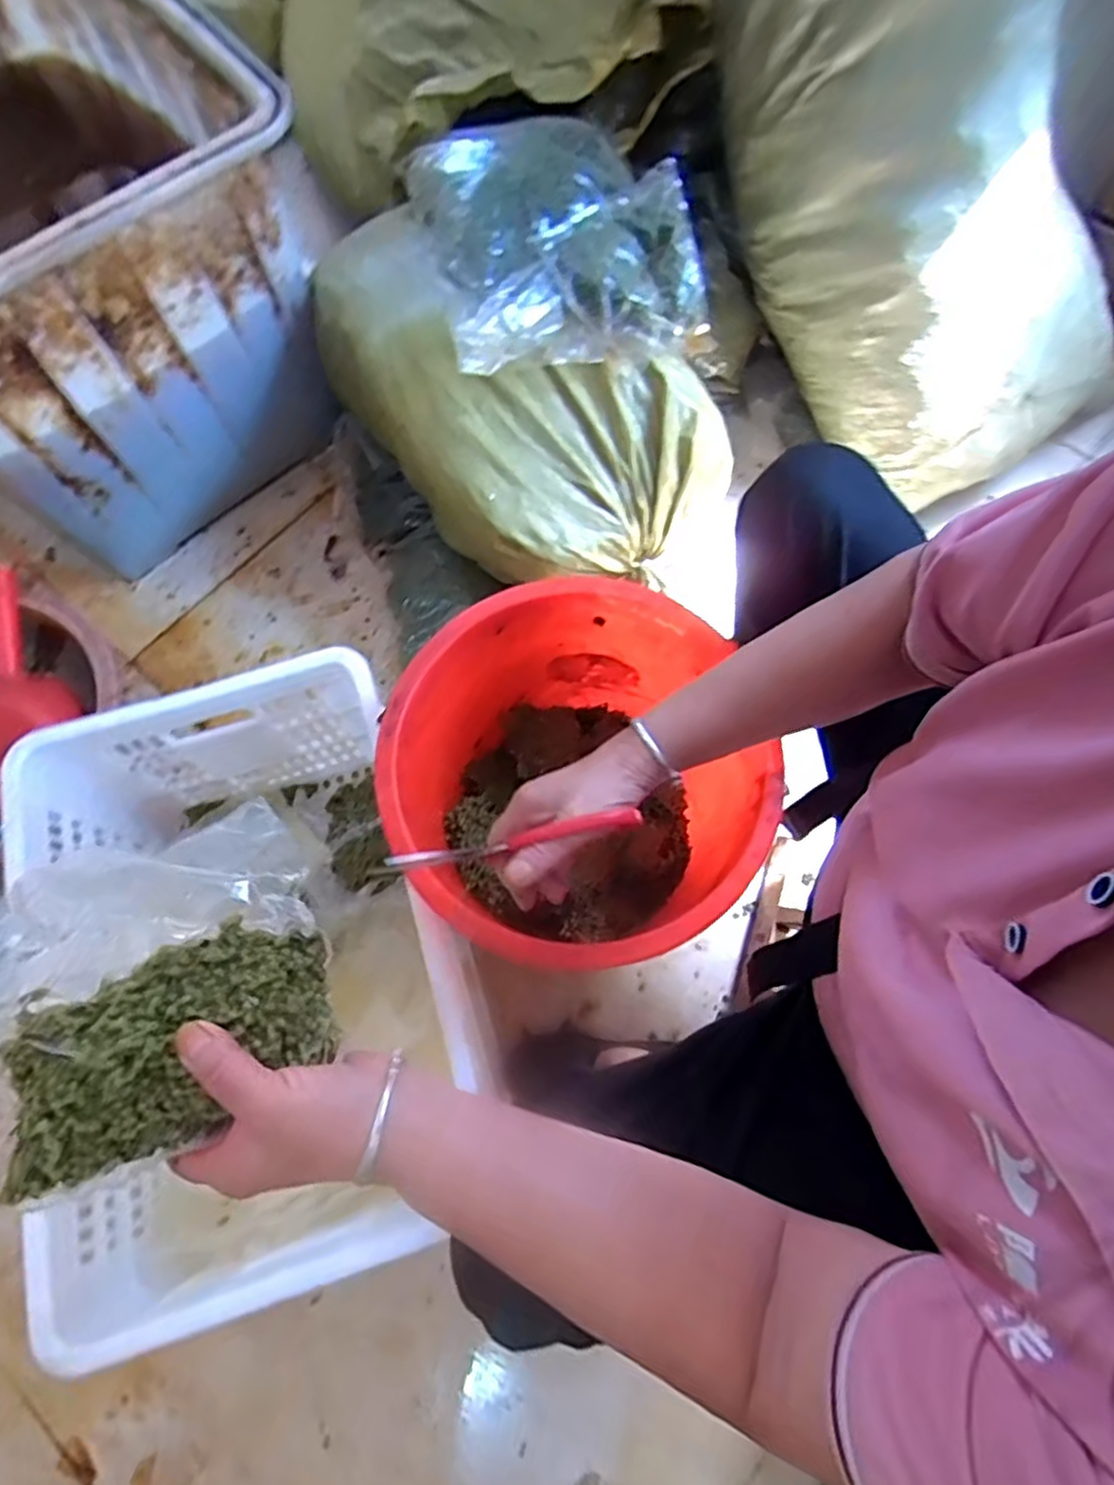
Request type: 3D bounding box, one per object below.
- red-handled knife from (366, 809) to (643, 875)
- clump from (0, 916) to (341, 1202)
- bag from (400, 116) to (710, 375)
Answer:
[{"bbox_3d":[-0.031,0.064,0.444,0.168,0.026,0.010,-12,70,3],"label":"red-handled knife"},{"bbox_3d":[-0.184,0.146,0.343,0.148,0.021,0.085,-22,88,-22],"label":"clump"},{"bbox_3d":[0.004,-0.570,0.814,0.310,0.125,0.257,-19,71,-7],"label":"bag"}]

